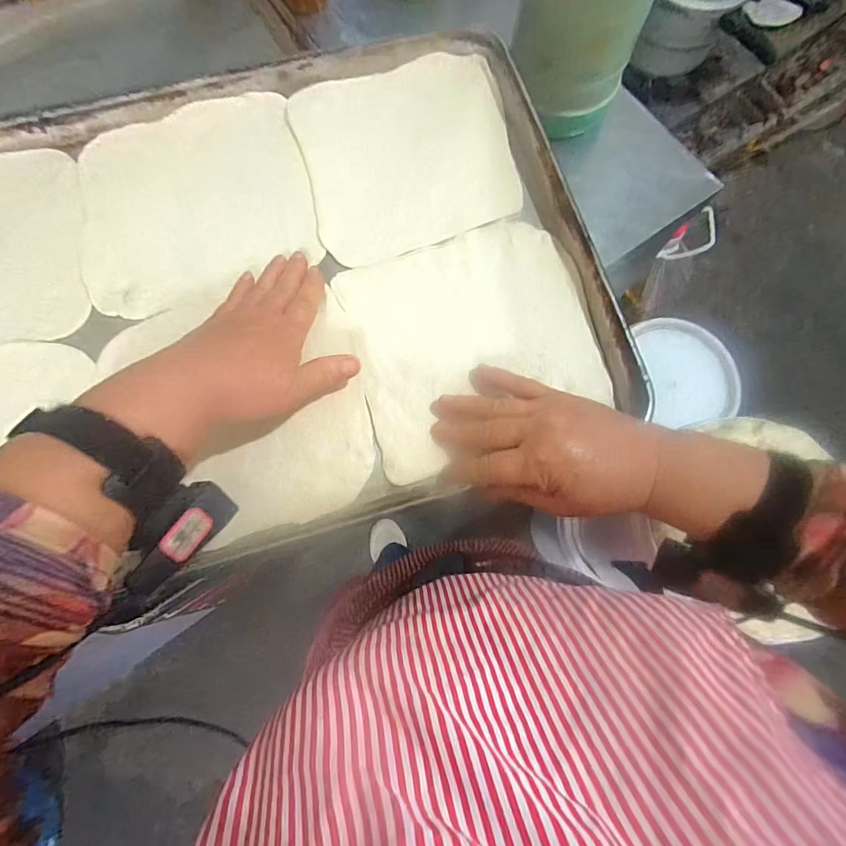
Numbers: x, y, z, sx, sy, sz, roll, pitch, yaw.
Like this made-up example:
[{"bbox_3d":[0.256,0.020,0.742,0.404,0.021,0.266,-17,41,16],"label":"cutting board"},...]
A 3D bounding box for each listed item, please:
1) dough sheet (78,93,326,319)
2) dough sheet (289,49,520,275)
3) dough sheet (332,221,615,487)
[{"bbox_3d":[-0.194,-0.191,0.385,0.188,0.007,0.191,-13,77,-4],"label":"dough sheet"},{"bbox_3d":[-0.012,-0.238,0.398,0.181,0.008,0.180,-16,80,-4],"label":"dough sheet"},{"bbox_3d":[0.041,-0.067,0.359,0.189,0.010,0.176,-17,77,-5],"label":"dough sheet"}]

